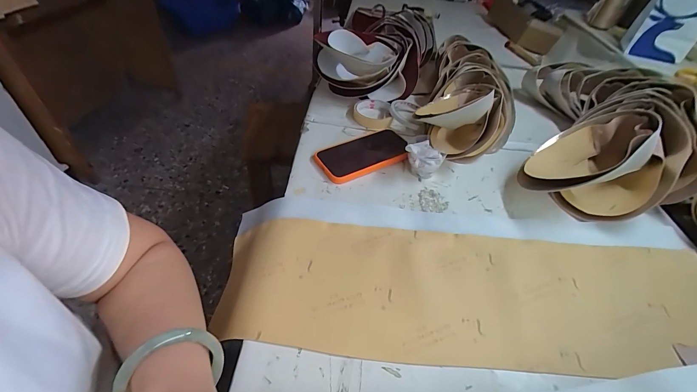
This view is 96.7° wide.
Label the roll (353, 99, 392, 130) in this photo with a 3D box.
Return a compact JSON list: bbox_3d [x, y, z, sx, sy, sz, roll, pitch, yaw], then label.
[{"bbox_3d":[0.048,-0.166,0.630,0.075,0.019,0.091,5,44,-1],"label":"roll"}]

